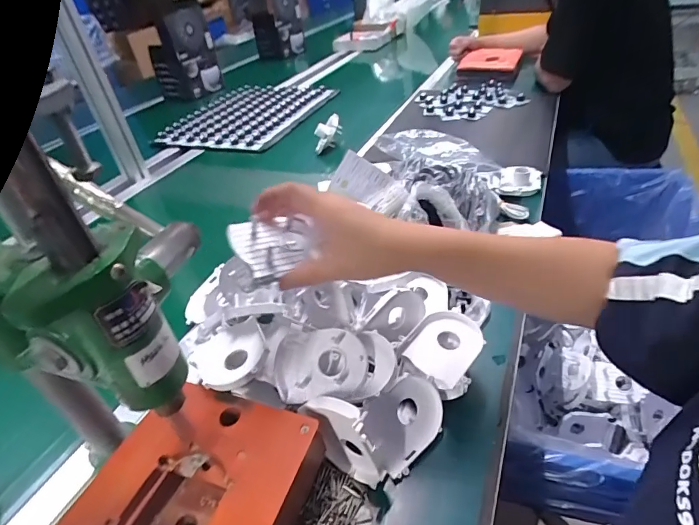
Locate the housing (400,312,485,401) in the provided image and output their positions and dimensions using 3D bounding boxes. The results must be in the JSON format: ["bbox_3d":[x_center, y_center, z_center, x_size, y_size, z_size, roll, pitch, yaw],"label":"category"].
[{"bbox_3d":[0.103,0.089,0.430,0.082,0.032,0.069,-33,44,-30],"label":"housing"}]

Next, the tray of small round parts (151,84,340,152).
[{"bbox_3d":[-0.282,-0.436,1.215,0.382,0.030,0.454,8,40,19],"label":"tray of small round parts"}]

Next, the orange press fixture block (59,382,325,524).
[{"bbox_3d":[-0.115,0.185,0.328,0.155,0.061,0.148,7,40,18],"label":"orange press fixture block"}]

